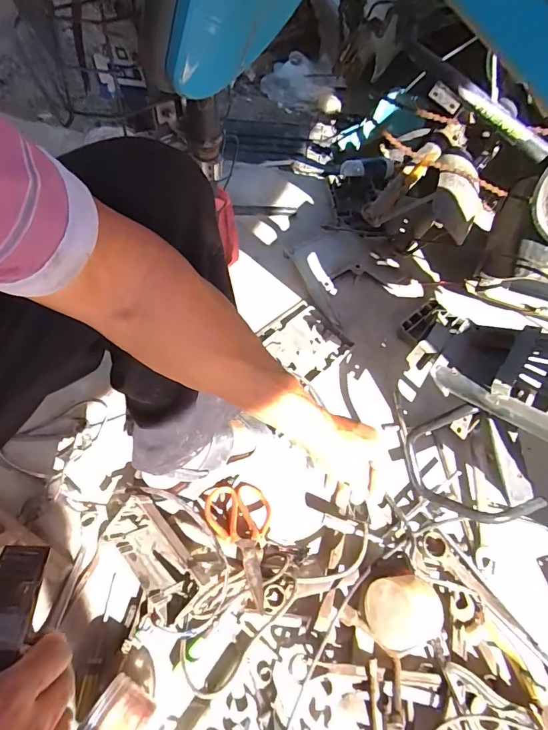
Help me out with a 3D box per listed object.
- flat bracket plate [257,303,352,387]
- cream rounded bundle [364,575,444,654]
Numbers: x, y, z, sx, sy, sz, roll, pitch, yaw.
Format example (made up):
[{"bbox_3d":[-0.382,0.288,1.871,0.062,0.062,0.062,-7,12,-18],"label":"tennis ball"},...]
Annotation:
[{"bbox_3d":[0.060,-0.049,0.841,0.134,0.029,0.159,-36,68,-22],"label":"flat bracket plate"},{"bbox_3d":[0.177,0.338,0.569,0.091,0.069,0.085,2,59,-3],"label":"cream rounded bundle"}]

